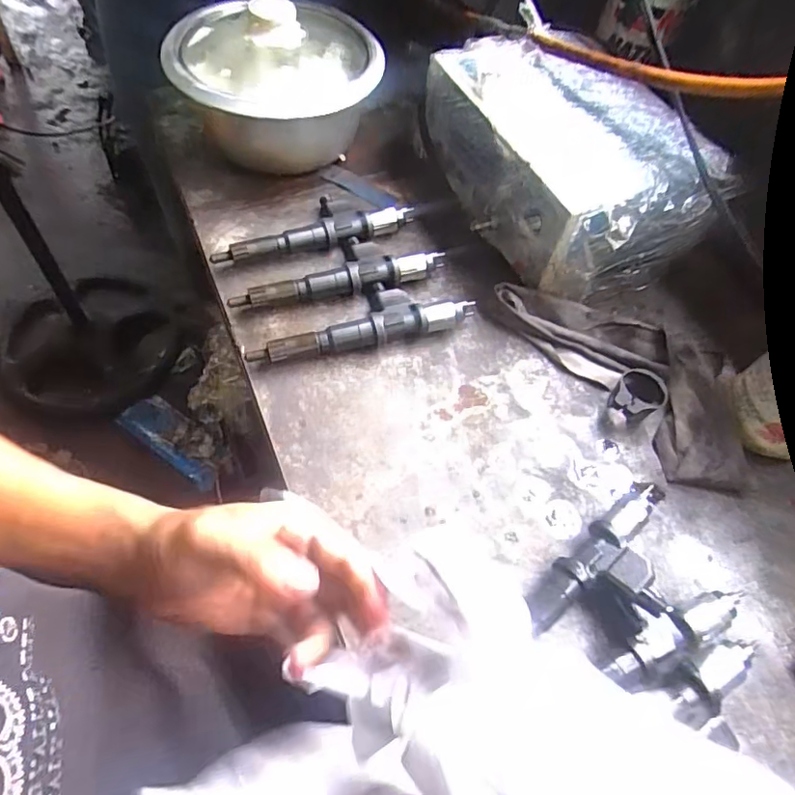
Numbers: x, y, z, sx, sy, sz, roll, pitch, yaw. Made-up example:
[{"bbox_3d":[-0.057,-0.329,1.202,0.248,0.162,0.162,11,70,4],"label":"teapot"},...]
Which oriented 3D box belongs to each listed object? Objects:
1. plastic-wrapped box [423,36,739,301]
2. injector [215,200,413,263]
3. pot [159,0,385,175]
[{"bbox_3d":[0.168,-0.249,0.568,0.198,0.126,0.274,-20,63,-14],"label":"plastic-wrapped box"},{"bbox_3d":[-0.088,-0.182,0.563,0.202,0.027,0.064,-15,62,-12],"label":"injector"},{"bbox_3d":[-0.127,-0.330,0.591,0.209,0.131,0.187,-2,60,-5],"label":"pot"}]

